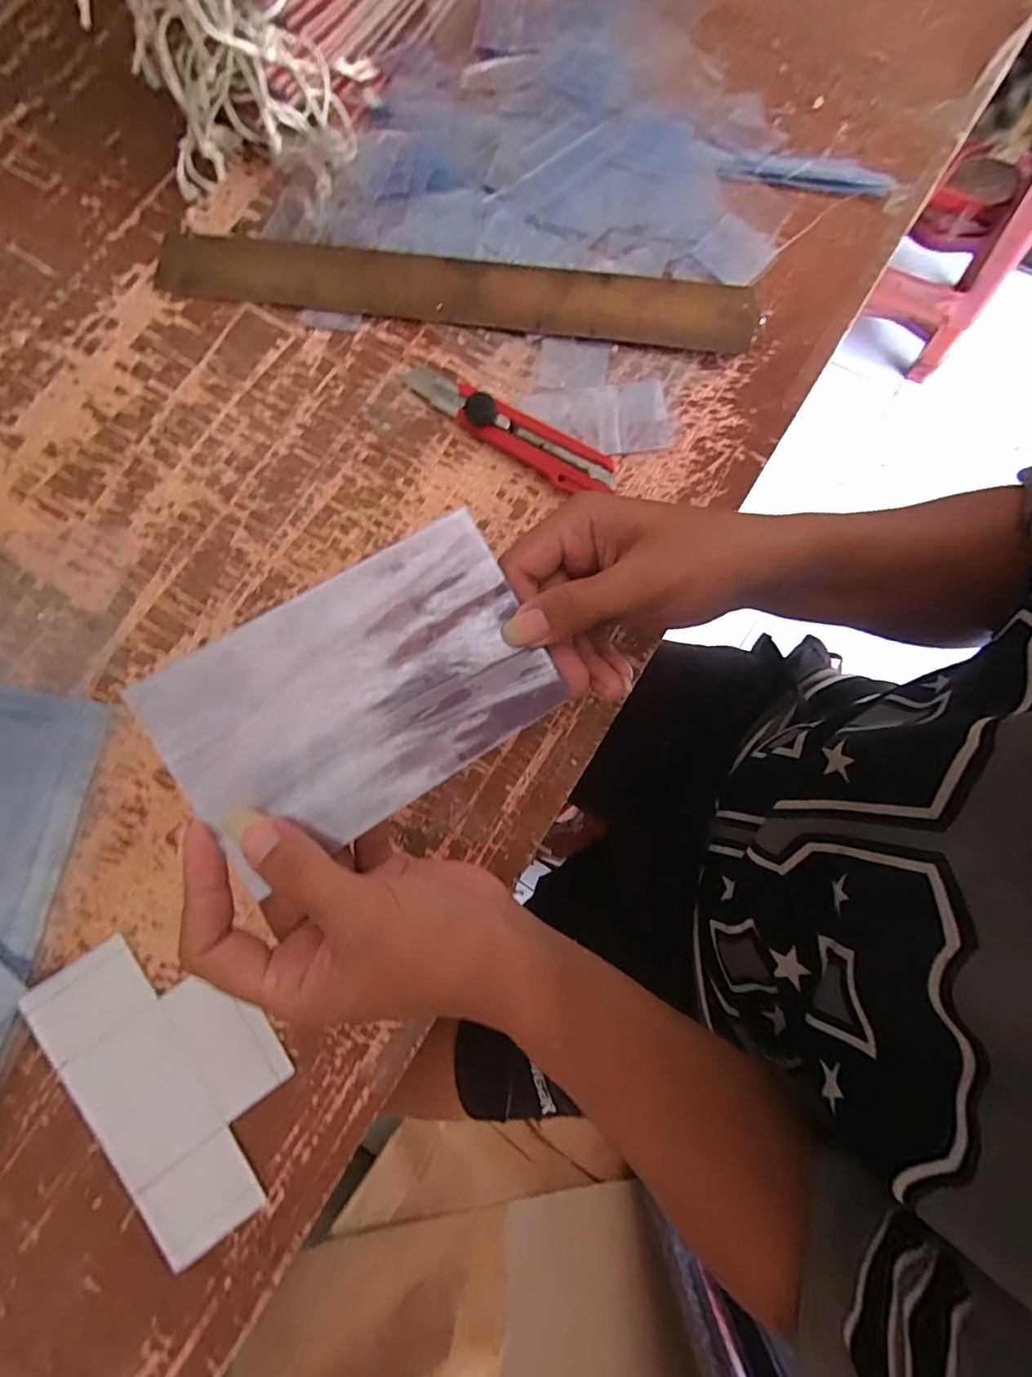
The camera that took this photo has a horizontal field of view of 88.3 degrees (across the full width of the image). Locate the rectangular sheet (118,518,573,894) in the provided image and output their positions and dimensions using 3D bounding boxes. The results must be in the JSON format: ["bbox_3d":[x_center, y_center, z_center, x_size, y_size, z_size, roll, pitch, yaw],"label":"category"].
[{"bbox_3d":[-0.068,0.003,0.243,0.163,0.005,0.102,-32,96,-12],"label":"rectangular sheet"}]

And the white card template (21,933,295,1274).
[{"bbox_3d":[-0.189,0.211,0.296,0.097,0.007,0.163,-37,82,-11],"label":"white card template"}]

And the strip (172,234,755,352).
[{"bbox_3d":[-0.050,-0.289,0.384,0.432,0.008,0.047,9,90,4],"label":"strip"}]

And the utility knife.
[{"bbox_3d":[-0.008,-0.179,0.360,0.163,0.018,0.029,34,81,7],"label":"utility knife"}]

